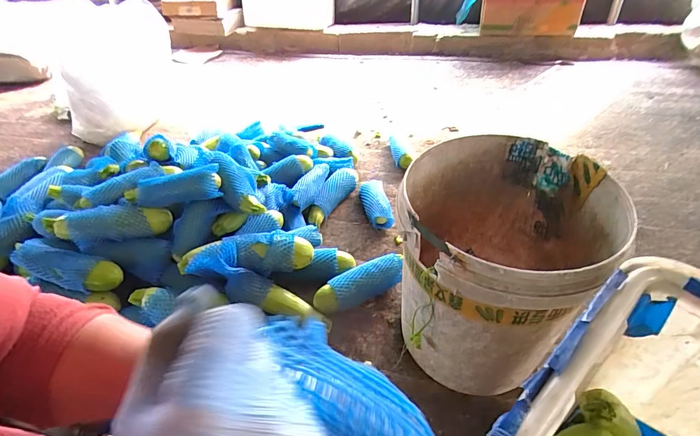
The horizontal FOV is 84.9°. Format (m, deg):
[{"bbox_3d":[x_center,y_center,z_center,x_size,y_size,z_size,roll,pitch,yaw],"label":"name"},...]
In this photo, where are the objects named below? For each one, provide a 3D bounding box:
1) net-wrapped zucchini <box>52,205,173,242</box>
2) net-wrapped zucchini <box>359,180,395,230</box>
[{"bbox_3d":[-0.499,0.010,0.804,0.222,0.055,0.061,-4,39,-22],"label":"net-wrapped zucchini"},{"bbox_3d":[0.071,-0.038,1.052,0.078,0.063,0.159,-9,42,-4],"label":"net-wrapped zucchini"}]

